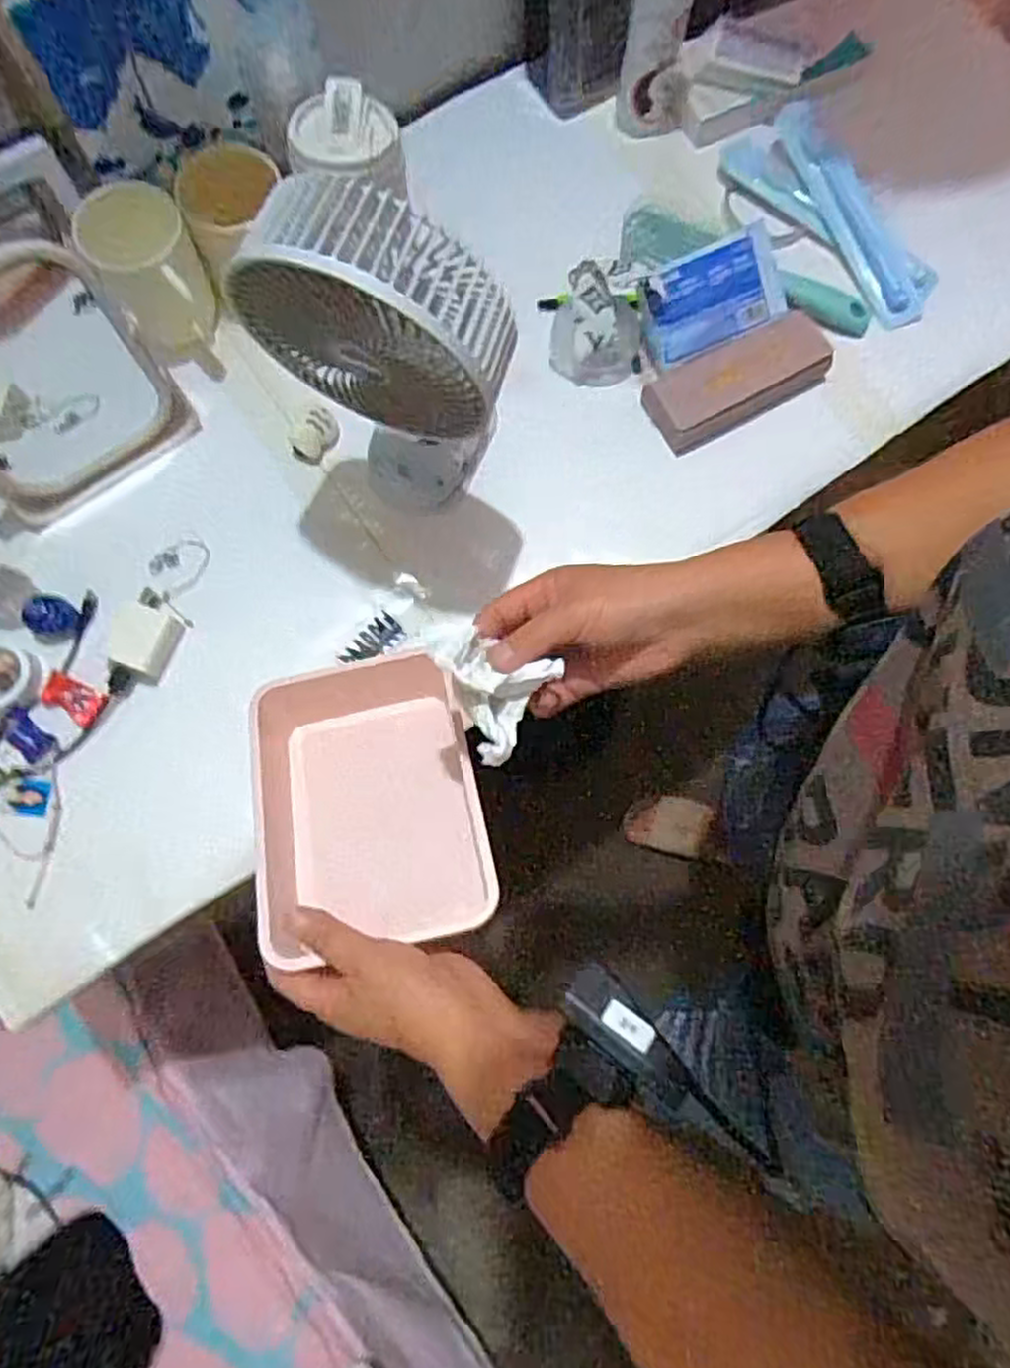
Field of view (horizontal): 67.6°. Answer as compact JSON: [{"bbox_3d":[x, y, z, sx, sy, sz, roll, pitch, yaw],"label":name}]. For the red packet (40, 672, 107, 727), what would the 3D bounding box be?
[{"bbox_3d":[-0.339,0.012,0.593,0.047,0.009,0.027,26,77,6],"label":"red packet"}]

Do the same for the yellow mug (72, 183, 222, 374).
[{"bbox_3d":[-0.284,-0.330,0.630,0.080,0.098,0.125,-30,78,-7],"label":"yellow mug"}]

